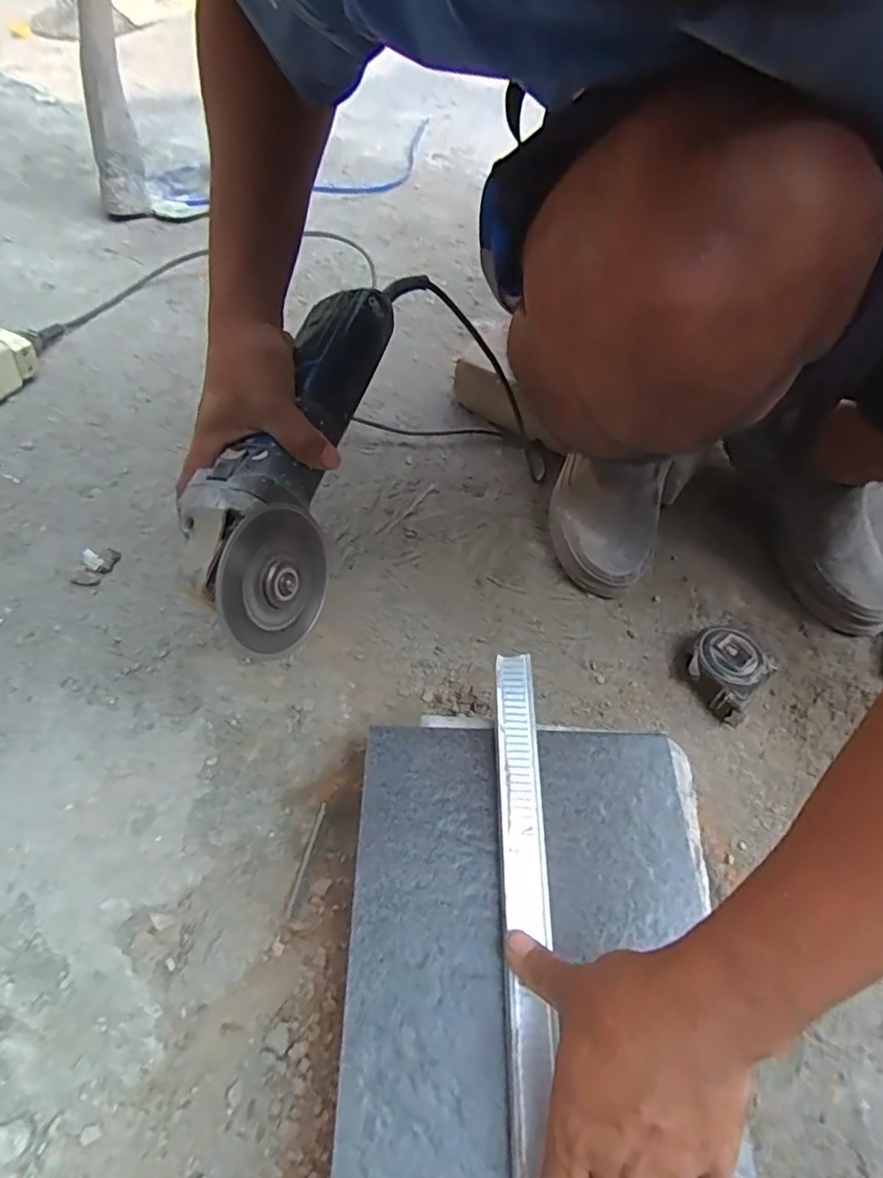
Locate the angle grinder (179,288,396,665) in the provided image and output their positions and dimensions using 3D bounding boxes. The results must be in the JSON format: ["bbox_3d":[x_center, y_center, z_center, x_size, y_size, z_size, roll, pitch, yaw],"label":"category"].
[{"bbox_3d":[-0.101,-0.094,0.410,0.079,0.077,0.273,12,67,8],"label":"angle grinder"}]

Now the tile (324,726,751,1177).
[{"bbox_3d":[0.052,0.269,0.333,0.217,0.026,0.393,0,59,2],"label":"tile"}]

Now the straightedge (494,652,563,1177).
[{"bbox_3d":[0.049,0.259,0.328,0.027,0.015,0.484,4,57,-4],"label":"straightedge"}]

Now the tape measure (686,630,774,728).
[{"bbox_3d":[0.261,0.076,0.566,0.068,0.037,0.082,36,66,21],"label":"tape measure"}]

